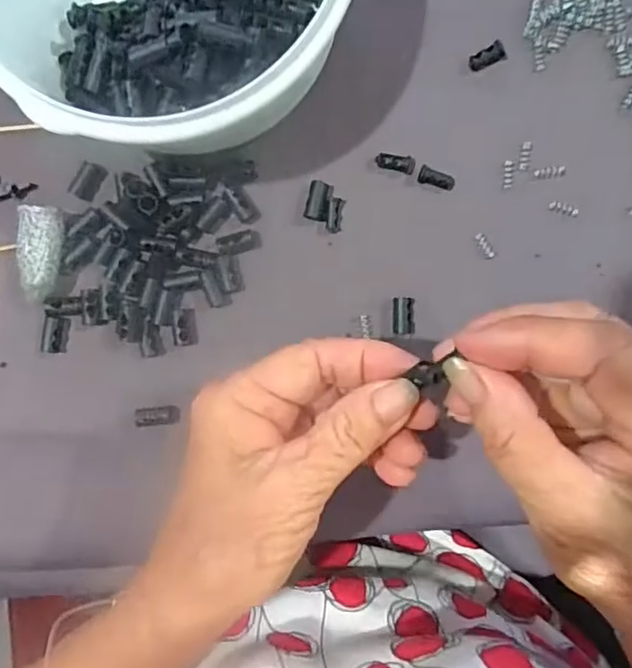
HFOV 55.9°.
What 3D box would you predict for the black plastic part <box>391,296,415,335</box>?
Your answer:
[{"bbox_3d":[0.043,-0.009,0.293,0.011,0.007,0.018,1,94,3],"label":"black plastic part"}]

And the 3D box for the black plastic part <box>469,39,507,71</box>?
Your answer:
[{"bbox_3d":[0.082,-0.132,0.283,0.017,0.005,0.009,-27,92,4],"label":"black plastic part"}]

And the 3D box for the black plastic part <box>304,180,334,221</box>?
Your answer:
[{"bbox_3d":[0.001,-0.065,0.292,0.012,0.006,0.019,14,95,2],"label":"black plastic part"}]

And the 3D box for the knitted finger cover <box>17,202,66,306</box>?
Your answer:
[{"bbox_3d":[-0.134,-0.038,0.290,0.019,0.017,0.046,9,95,2],"label":"knitted finger cover"}]

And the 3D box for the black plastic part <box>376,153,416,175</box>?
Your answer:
[{"bbox_3d":[0.039,-0.083,0.290,0.019,0.006,0.008,12,95,2],"label":"black plastic part"}]

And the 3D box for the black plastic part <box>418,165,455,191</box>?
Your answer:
[{"bbox_3d":[0.058,-0.075,0.288,0.017,0.007,0.008,19,95,1],"label":"black plastic part"}]

